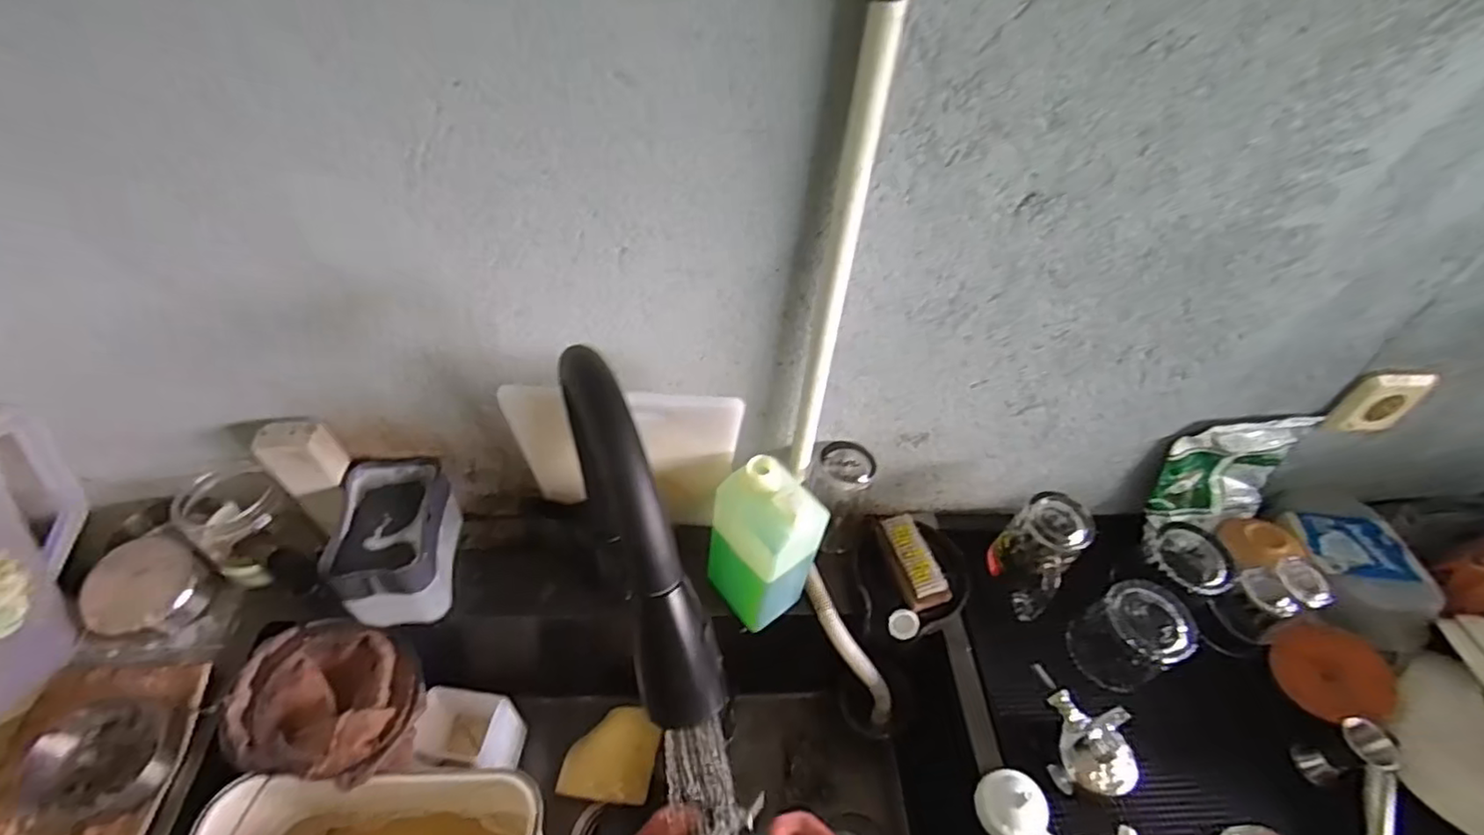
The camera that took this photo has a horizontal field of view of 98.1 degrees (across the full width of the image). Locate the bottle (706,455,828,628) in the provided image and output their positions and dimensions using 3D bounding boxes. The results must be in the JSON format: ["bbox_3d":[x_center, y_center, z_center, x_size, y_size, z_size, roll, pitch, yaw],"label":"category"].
[{"bbox_3d":[0.023,0.121,0.629,0.072,0.193,0.083,-30,58,-28],"label":"bottle"}]

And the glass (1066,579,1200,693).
[{"bbox_3d":[0.395,0.225,0.660,0.077,0.097,0.084,3,48,-3],"label":"glass"}]

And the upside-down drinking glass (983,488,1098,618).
[{"bbox_3d":[0.306,0.146,0.682,0.071,0.120,0.094,32,53,21],"label":"upside-down drinking glass"}]

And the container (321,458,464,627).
[{"bbox_3d":[-0.343,0.121,0.647,0.091,0.087,0.149,-6,49,-11],"label":"container"}]

